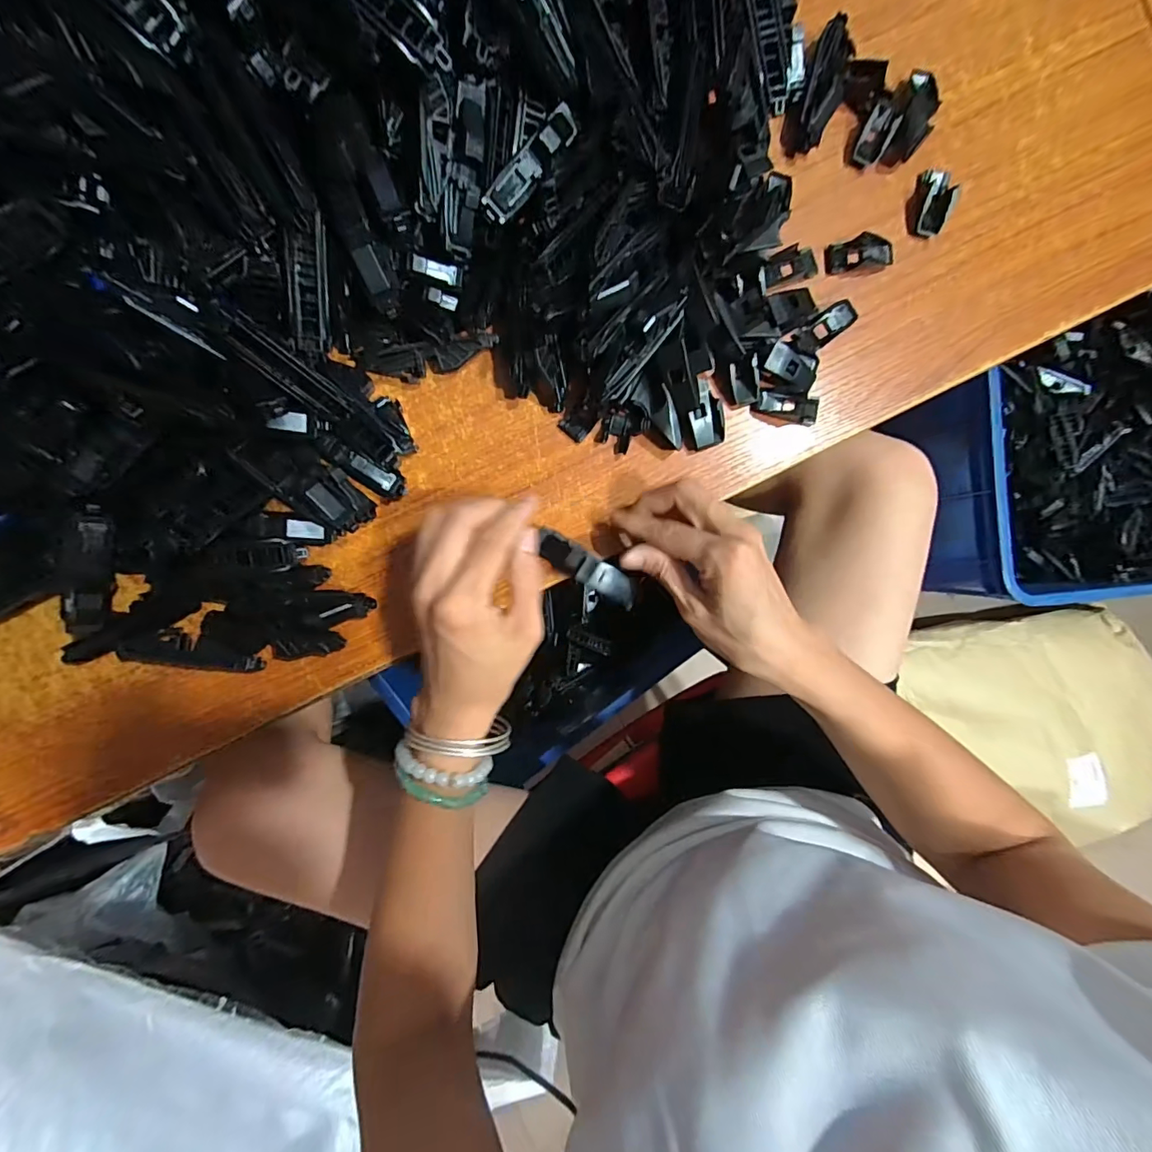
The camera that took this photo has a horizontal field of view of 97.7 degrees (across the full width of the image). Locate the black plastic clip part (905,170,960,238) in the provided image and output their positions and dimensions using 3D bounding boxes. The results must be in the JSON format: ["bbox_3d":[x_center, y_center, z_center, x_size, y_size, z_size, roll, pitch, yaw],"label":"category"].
[{"bbox_3d":[0.231,-0.243,0.326,0.024,0.012,0.040,19,90,-4],"label":"black plastic clip part"}]

